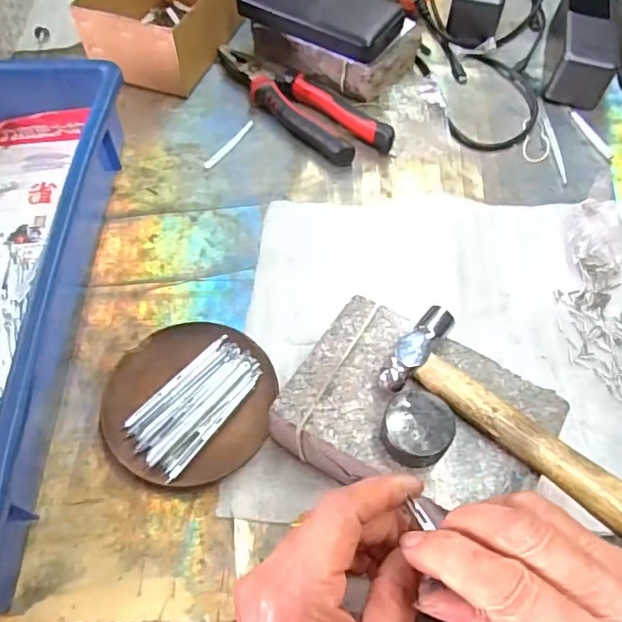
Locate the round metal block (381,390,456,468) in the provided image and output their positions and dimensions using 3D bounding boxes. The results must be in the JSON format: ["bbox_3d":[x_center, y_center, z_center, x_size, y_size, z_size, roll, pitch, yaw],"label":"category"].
[{"bbox_3d":[0.058,0.065,0.306,0.036,0.021,0.036,1,59,-1],"label":"round metal block"}]

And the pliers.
[{"bbox_3d":[-0.014,-0.206,0.542,0.057,0.023,0.208,-38,67,-21],"label":"pliers"}]

